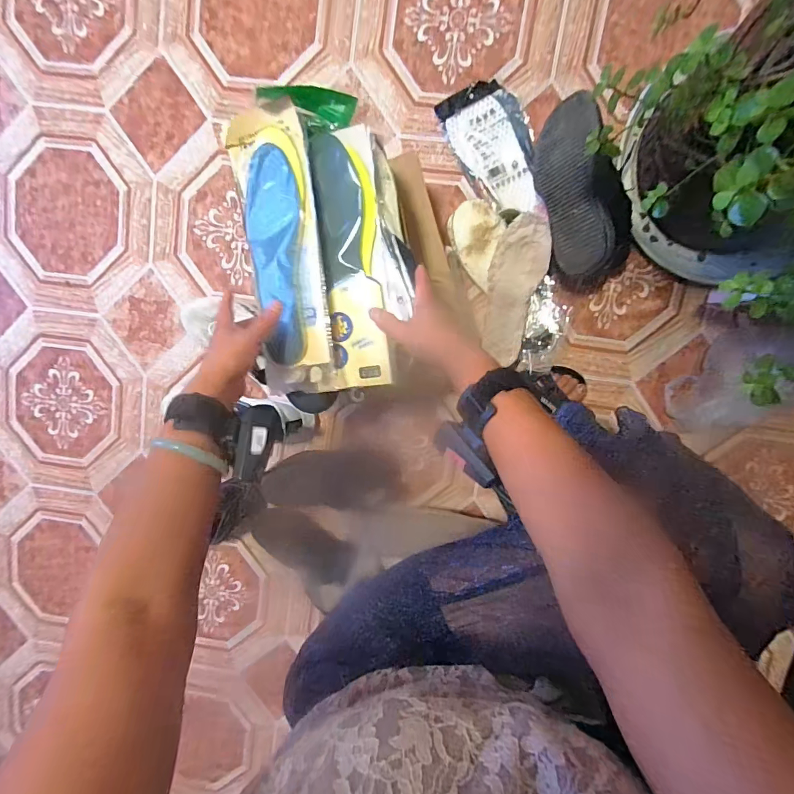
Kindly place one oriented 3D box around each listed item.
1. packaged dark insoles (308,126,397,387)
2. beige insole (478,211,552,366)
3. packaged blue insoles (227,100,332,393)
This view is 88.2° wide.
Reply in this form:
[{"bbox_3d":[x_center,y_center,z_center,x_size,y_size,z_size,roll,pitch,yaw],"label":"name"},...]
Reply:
[{"bbox_3d":[-0.052,-0.151,0.465,0.070,0.016,0.277,-4,97,4],"label":"packaged dark insoles"},{"bbox_3d":[0.184,-0.172,0.656,0.081,0.014,0.228,14,100,2],"label":"beige insole"},{"bbox_3d":[-0.129,-0.160,0.466,0.097,0.017,0.299,-7,96,19],"label":"packaged blue insoles"}]

